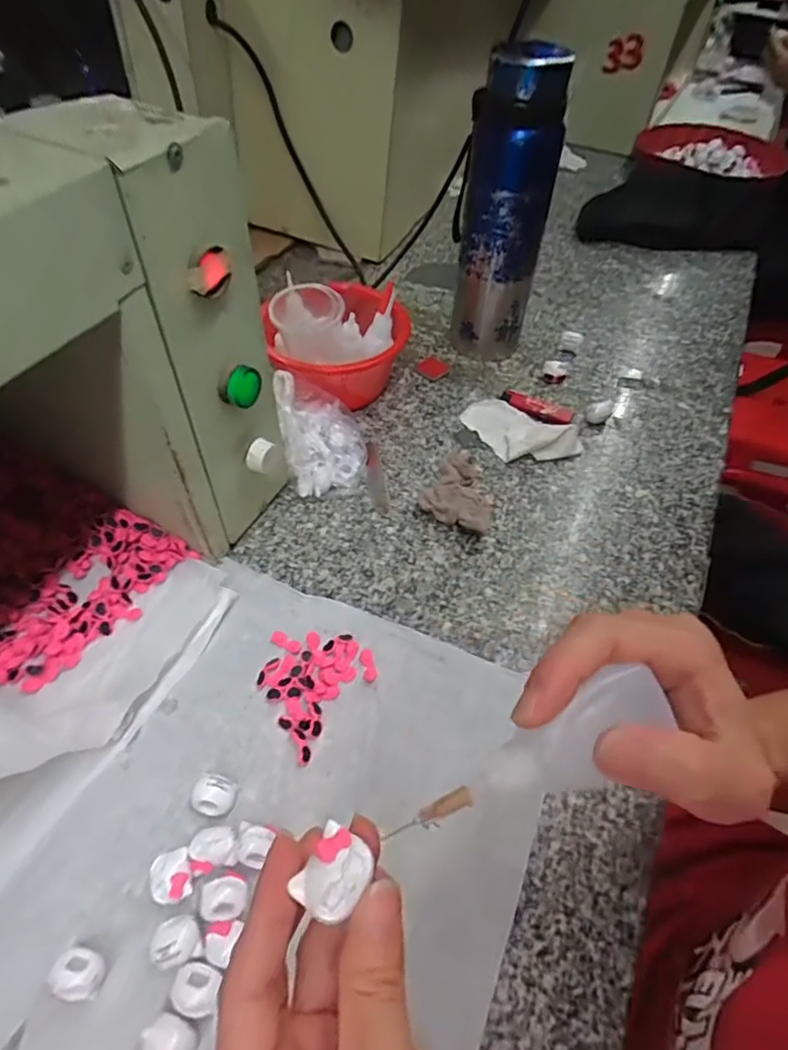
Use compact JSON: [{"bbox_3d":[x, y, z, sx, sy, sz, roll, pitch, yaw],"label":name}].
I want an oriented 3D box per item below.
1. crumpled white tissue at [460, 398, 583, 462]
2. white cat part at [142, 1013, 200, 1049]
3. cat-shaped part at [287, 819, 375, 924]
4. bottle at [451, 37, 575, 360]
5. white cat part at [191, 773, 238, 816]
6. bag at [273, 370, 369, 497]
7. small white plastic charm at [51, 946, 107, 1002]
[{"bbox_3d":[0.120,-0.095,0.571,0.115,0.029,0.059,35,57,23],"label":"crumpled white tissue"},{"bbox_3d":[-0.108,0.252,0.283,0.023,0.025,0.019,20,53,12],"label":"white cat part"},{"bbox_3d":[-0.019,0.112,0.187,0.020,0.008,0.024,26,54,16],"label":"cat-shaped part"},{"bbox_3d":[0.104,-0.296,0.570,0.085,0.277,0.069,11,51,5],"label":"bottle"},{"bbox_3d":[-0.108,0.166,0.354,0.024,0.021,0.021,15,52,9],"label":"white cat part"},{"bbox_3d":[-0.065,-0.084,0.533,0.079,0.060,0.106,-10,52,-11],"label":"bag"},{"bbox_3d":[-0.161,0.231,0.299,0.026,0.021,0.020,15,52,8],"label":"small white plastic charm"}]

